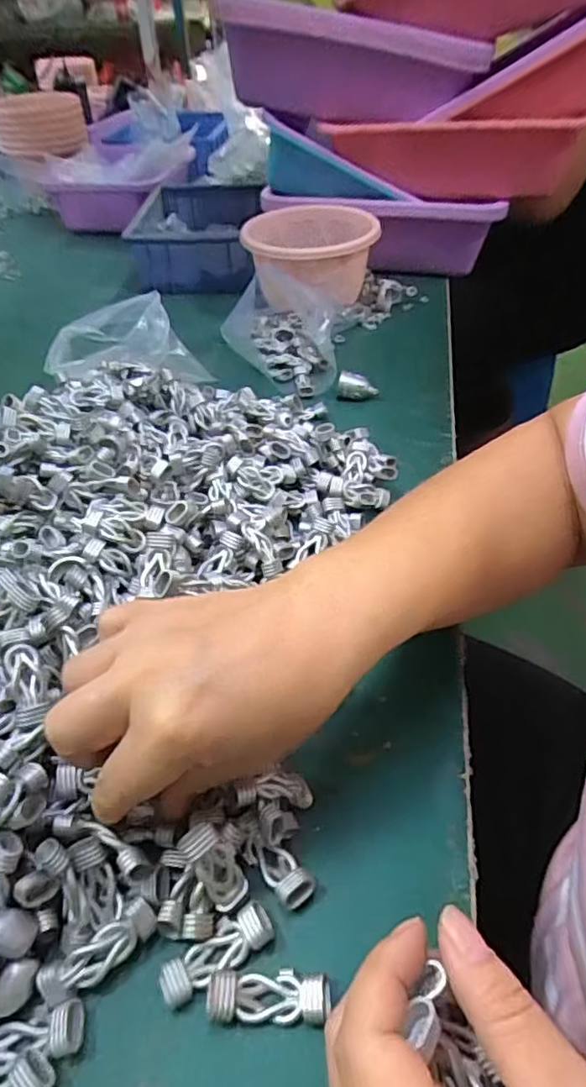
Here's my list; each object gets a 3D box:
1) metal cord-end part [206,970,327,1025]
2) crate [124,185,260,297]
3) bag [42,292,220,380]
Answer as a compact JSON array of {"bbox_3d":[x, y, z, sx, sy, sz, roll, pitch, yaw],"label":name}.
[{"bbox_3d":[-0.009,0.171,0.224,0.045,0.008,0.016,-1,43,1],"label":"metal cord-end part"},{"bbox_3d":[-0.124,-0.402,0.787,0.150,0.078,0.235,0,44,2],"label":"crate"},{"bbox_3d":[-0.149,-0.175,0.538,0.141,0.085,0.051,-10,44,-8],"label":"bag"}]

